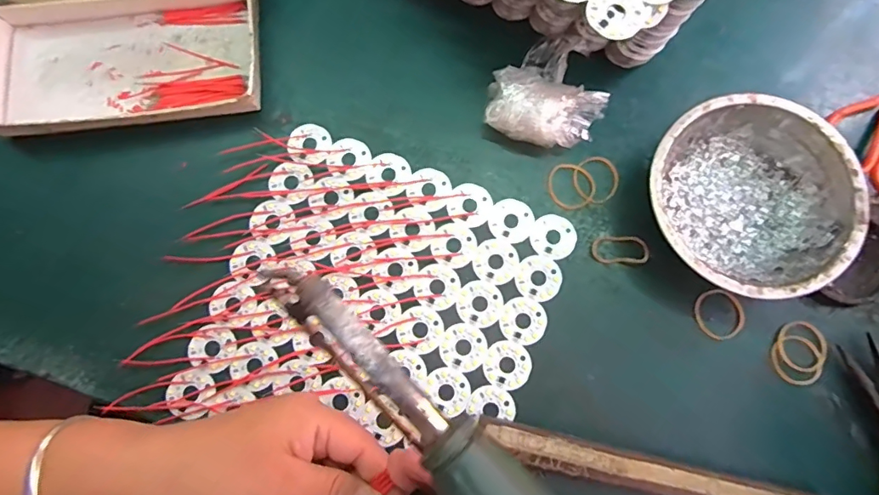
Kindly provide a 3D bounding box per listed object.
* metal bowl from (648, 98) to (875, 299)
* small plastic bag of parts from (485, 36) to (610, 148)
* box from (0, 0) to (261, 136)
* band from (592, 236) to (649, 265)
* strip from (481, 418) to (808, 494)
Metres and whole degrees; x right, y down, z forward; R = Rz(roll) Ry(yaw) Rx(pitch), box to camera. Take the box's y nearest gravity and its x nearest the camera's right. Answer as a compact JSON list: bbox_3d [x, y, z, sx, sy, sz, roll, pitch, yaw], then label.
[{"bbox_3d":[0.197,-0.030,0.312,0.123,0.041,0.123,0,80,0],"label":"metal bowl"},{"bbox_3d":[0.077,-0.108,0.336,0.075,0.034,0.080,26,81,5],"label":"small plastic bag of parts"},{"bbox_3d":[-0.234,-0.194,0.363,0.196,0.033,0.218,-4,80,0],"label":"box"},{"bbox_3d":[0.124,0.001,0.328,0.037,0.004,0.020,2,80,1],"label":"band"},{"bbox_3d":[0.129,0.138,0.293,0.206,0.016,0.023,12,80,3],"label":"strip"}]

